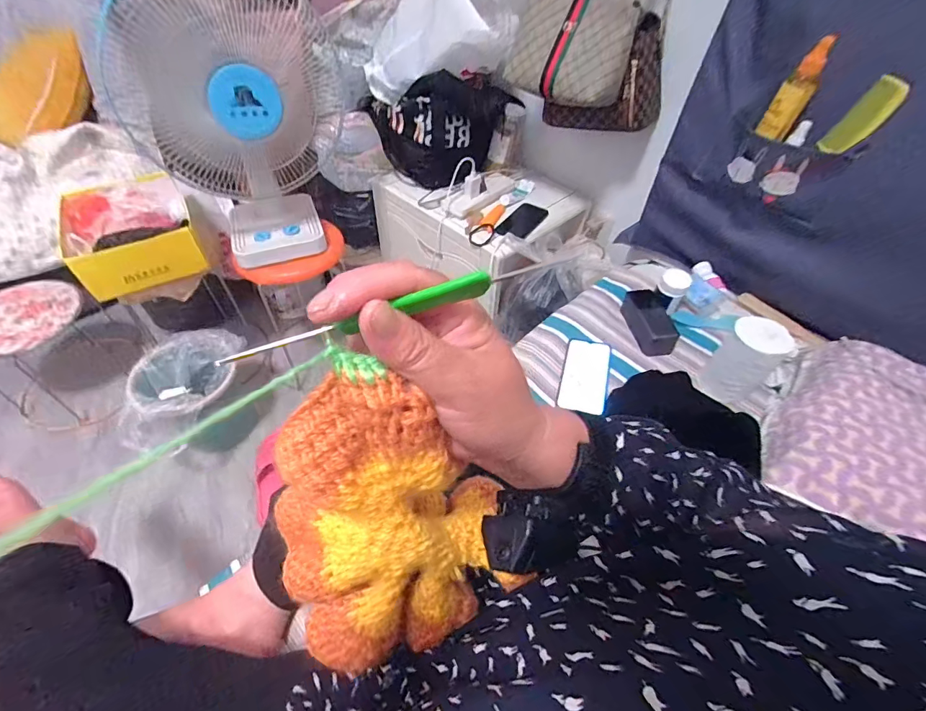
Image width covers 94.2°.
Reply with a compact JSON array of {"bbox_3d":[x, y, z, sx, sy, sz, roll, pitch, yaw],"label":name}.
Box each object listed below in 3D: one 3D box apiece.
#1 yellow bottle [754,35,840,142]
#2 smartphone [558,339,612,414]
[{"bbox_3d":[0.574,-0.457,0.739,0.051,0.153,0.027,33,29,23],"label":"yellow bottle"},{"bbox_3d":[0.215,0.029,0.752,0.077,0.014,0.158,15,52,10],"label":"smartphone"}]

